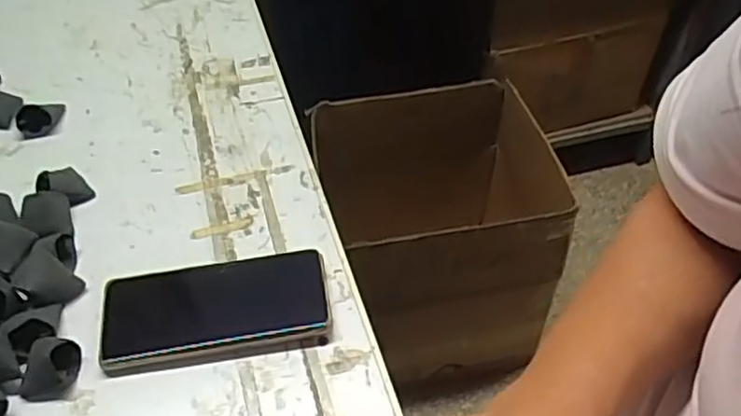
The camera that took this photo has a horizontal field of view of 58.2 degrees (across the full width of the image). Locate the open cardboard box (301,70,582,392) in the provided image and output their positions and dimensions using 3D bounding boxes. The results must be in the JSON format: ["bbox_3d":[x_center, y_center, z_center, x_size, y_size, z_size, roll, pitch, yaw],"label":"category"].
[{"bbox_3d":[0.113,0.055,1.184,0.339,0.411,0.319,-12,49,-10],"label":"open cardboard box"}]

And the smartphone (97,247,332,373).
[{"bbox_3d":[-0.112,0.072,0.489,0.160,0.012,0.078,-8,48,-7],"label":"smartphone"}]

